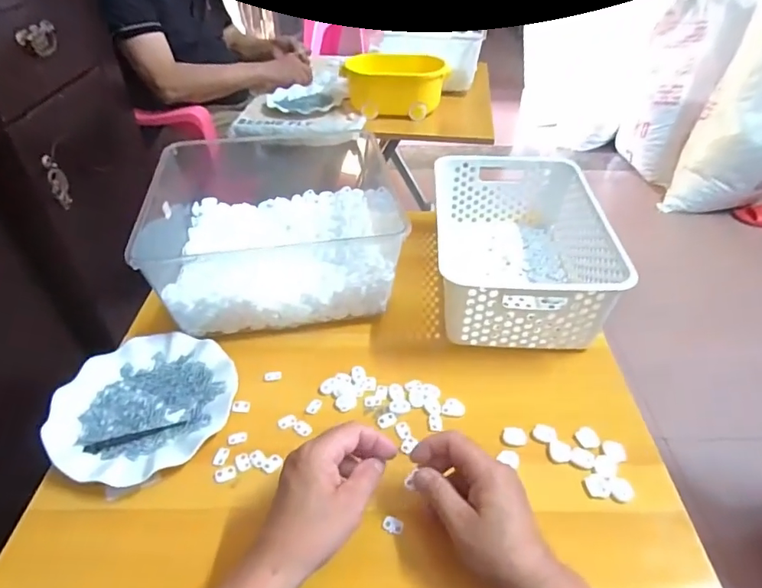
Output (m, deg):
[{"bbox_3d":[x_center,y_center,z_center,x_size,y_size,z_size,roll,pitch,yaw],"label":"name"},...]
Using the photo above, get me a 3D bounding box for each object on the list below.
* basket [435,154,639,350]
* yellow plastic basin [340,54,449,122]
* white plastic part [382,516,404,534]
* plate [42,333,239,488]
[{"bbox_3d":[0.185,-0.065,0.665,0.204,0.120,0.301,1,40,1],"label":"basket"},{"bbox_3d":[0.035,-0.500,1.181,0.245,0.101,0.153,3,40,4],"label":"yellow plastic basin"},{"bbox_3d":[0.011,0.205,0.436,0.017,0.006,0.012,11,42,13],"label":"white plastic part"},{"bbox_3d":[-0.251,0.116,0.525,0.172,0.021,0.180,0,40,0],"label":"plate"}]

